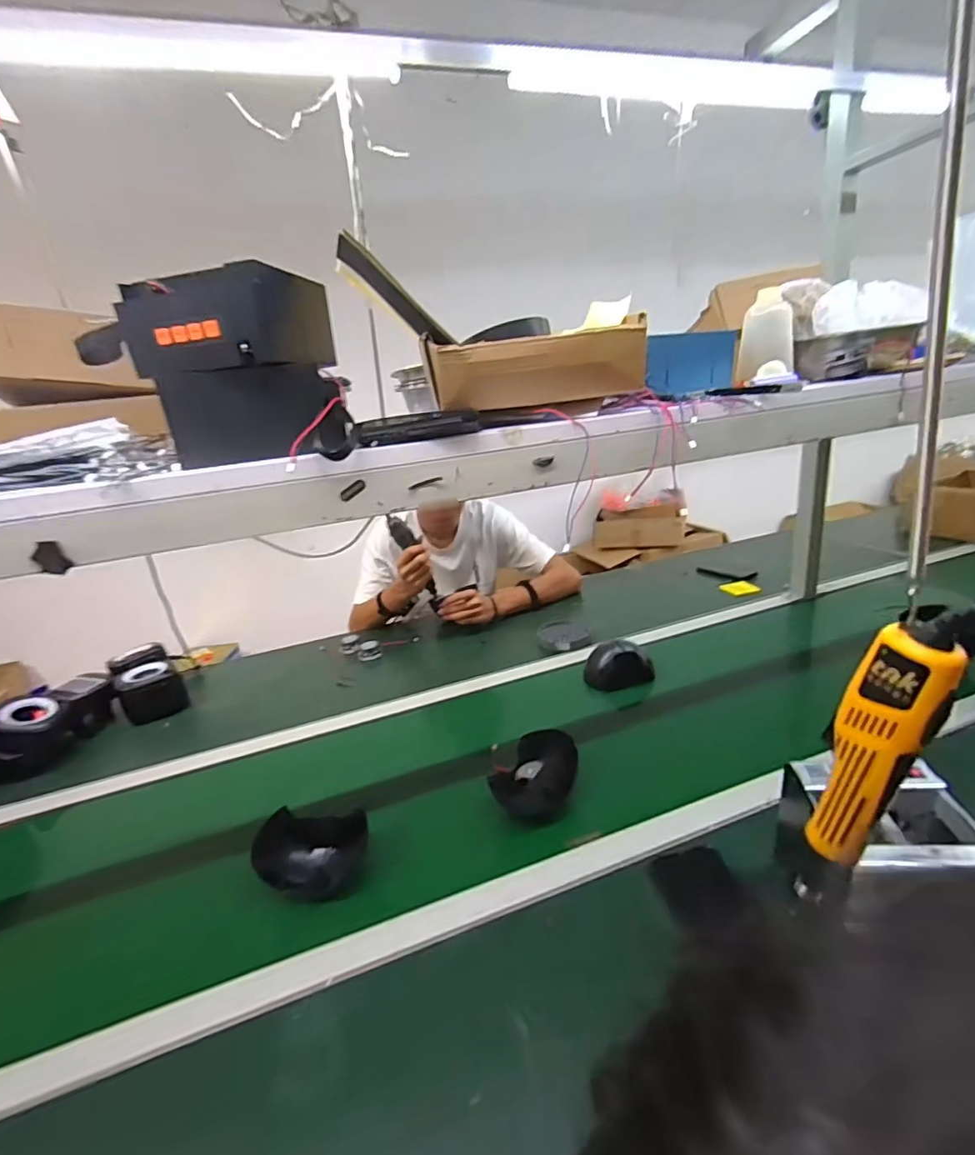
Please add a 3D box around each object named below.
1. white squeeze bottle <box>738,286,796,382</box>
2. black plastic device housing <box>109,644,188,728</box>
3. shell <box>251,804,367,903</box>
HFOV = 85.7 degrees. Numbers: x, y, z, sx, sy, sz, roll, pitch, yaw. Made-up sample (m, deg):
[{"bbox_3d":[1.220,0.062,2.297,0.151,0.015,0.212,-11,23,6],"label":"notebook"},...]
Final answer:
[{"bbox_3d":[0.368,-0.322,0.692,0.062,0.104,0.071,2,21,24],"label":"white squeeze bottle"},{"bbox_3d":[-0.711,0.227,1.111,0.116,0.110,0.174,-20,23,-34],"label":"black plastic device housing"},{"bbox_3d":[-0.207,0.332,0.630,0.126,0.069,0.079,-4,19,9],"label":"shell"}]

